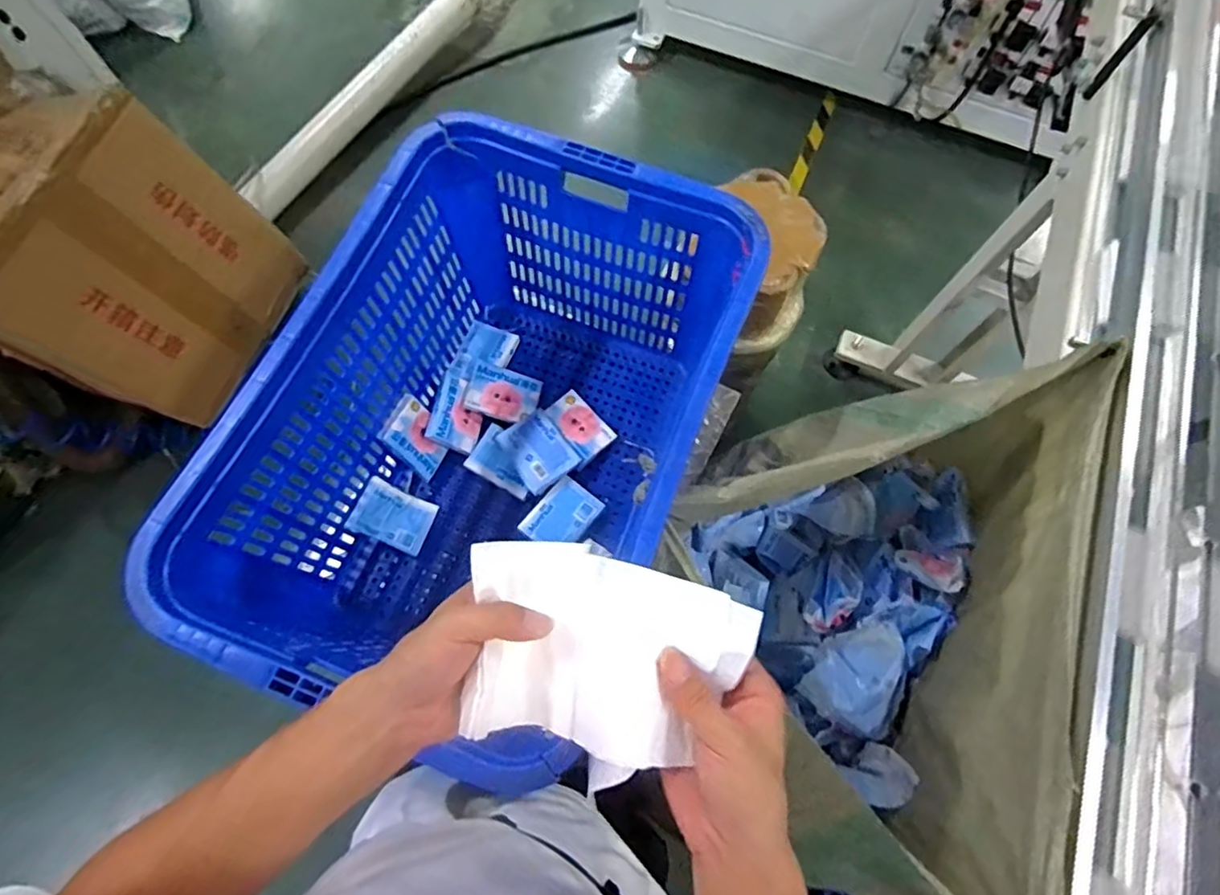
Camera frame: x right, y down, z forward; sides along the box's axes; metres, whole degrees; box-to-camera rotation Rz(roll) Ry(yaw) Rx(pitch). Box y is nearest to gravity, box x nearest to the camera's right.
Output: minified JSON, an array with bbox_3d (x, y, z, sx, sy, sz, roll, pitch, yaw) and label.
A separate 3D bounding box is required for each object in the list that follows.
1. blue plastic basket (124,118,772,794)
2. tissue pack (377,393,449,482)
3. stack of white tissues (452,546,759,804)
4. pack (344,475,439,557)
[{"bbox_3d":[-0.146,-0.009,0.844,0.484,0.375,0.707,21,70,7],"label":"blue plastic basket"},{"bbox_3d":[-0.305,-0.013,0.969,0.021,0.126,0.085,15,63,41],"label":"tissue pack"},{"bbox_3d":[-0.011,0.135,0.382,0.175,0.042,0.123,18,70,5],"label":"stack of white tissues"},{"bbox_3d":[-0.339,0.109,0.950,0.116,0.018,0.087,31,69,-23],"label":"pack"}]

